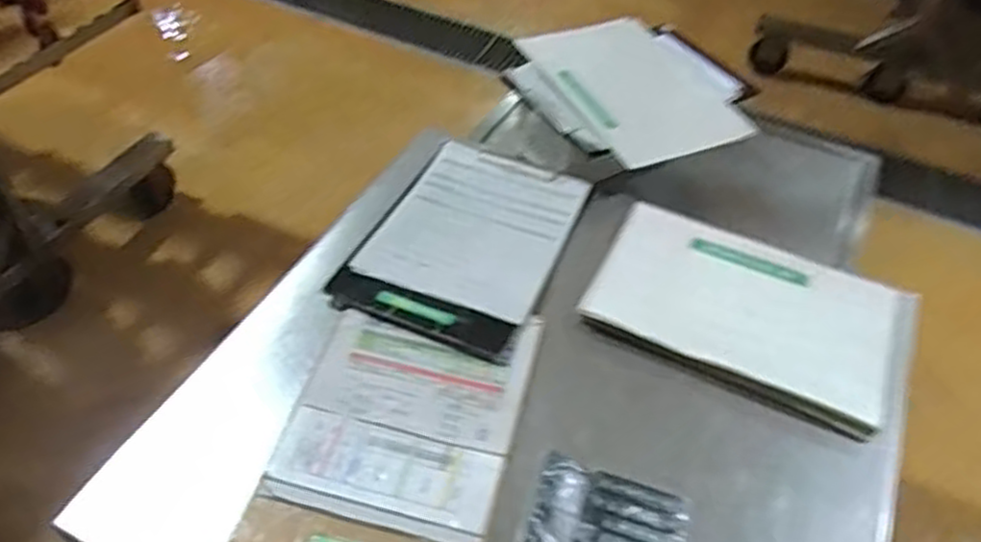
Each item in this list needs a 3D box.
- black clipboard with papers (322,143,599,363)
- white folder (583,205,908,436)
[{"bbox_3d":[-0.024,-0.044,0.956,0.229,0.024,0.331,20,52,12],"label":"black clipboard with papers"},{"bbox_3d":[0.311,0.035,0.896,0.345,0.014,0.245,24,51,16],"label":"white folder"}]

